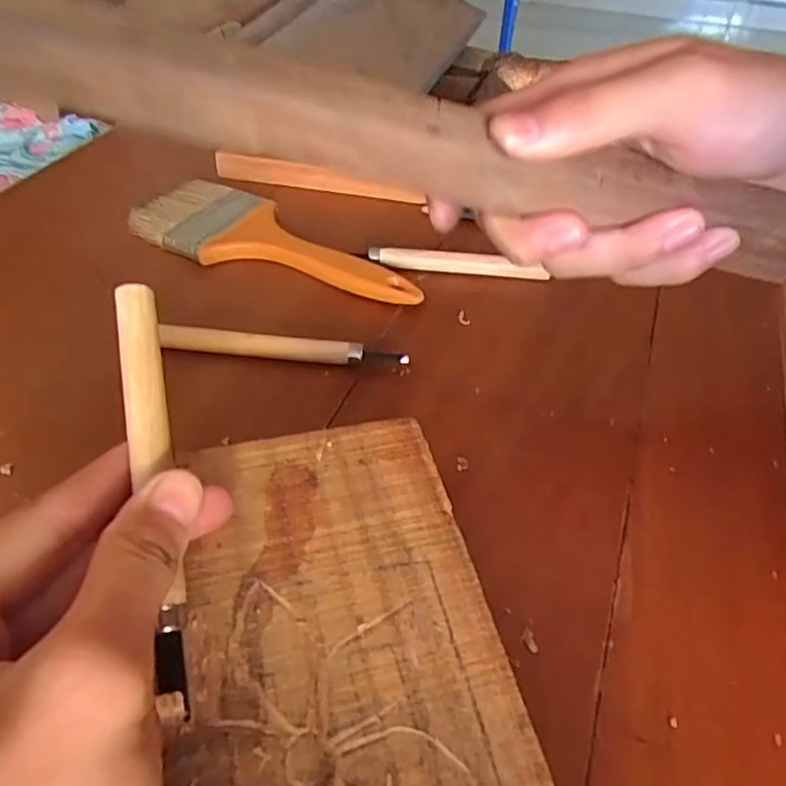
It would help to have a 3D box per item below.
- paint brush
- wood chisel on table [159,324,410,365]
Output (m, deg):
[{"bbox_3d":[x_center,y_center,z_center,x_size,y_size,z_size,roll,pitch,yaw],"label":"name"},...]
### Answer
[{"bbox_3d":[-0.073,-0.089,0.363,0.190,0.020,0.053,25,51,19],"label":"paint brush"},{"bbox_3d":[-0.056,-0.023,0.308,0.123,0.012,0.008,6,47,3],"label":"wood chisel on table"}]

